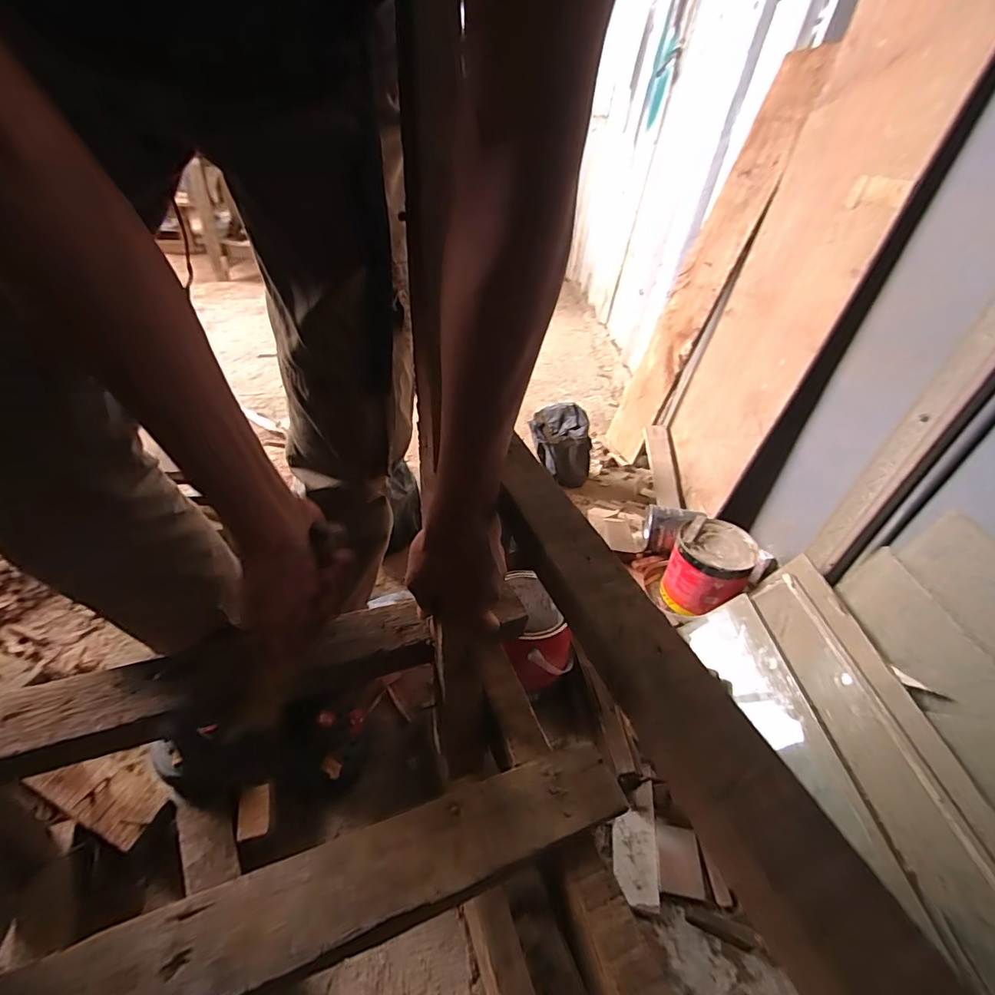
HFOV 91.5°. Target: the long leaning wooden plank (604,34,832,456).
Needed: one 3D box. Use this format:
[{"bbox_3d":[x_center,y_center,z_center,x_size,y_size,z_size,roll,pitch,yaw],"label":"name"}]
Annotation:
[{"bbox_3d":[0.525,-0.552,1.302,0.029,0.990,0.212,4,35,-22],"label":"long leaning wooden plank"}]

